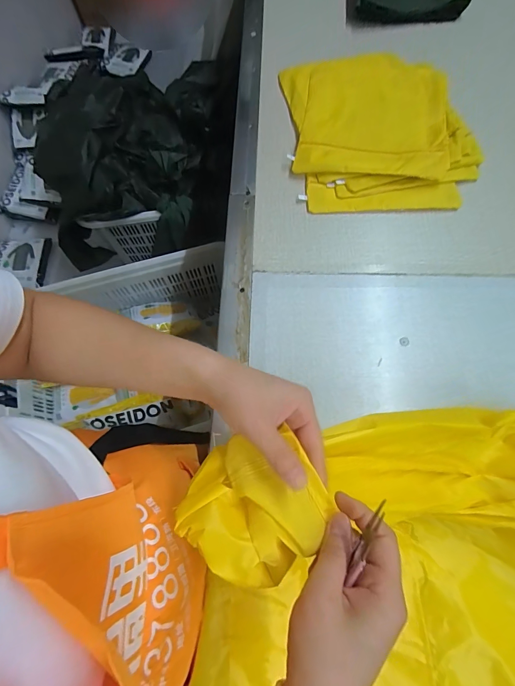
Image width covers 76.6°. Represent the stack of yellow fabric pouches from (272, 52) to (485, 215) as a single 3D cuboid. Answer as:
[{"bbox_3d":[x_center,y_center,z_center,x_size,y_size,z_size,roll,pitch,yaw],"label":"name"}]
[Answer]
[{"bbox_3d":[0.230,-0.432,0.643,0.325,0.039,0.397,-3,68,1],"label":"stack of yellow fabric pouches"}]

